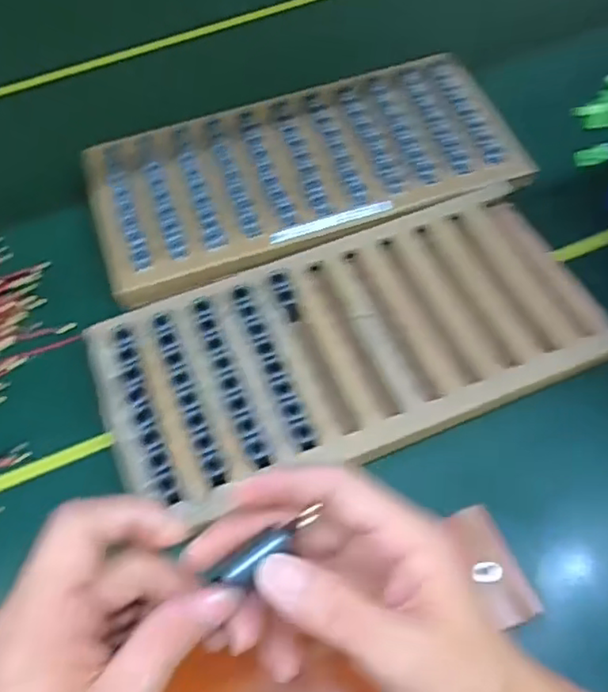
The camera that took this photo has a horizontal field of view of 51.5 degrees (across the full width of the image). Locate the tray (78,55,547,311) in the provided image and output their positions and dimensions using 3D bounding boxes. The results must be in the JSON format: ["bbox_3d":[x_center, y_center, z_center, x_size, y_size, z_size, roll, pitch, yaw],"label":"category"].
[{"bbox_3d":[-0.002,-0.160,0.555,0.360,0.020,0.185,-19,60,-8],"label":"tray"}]

